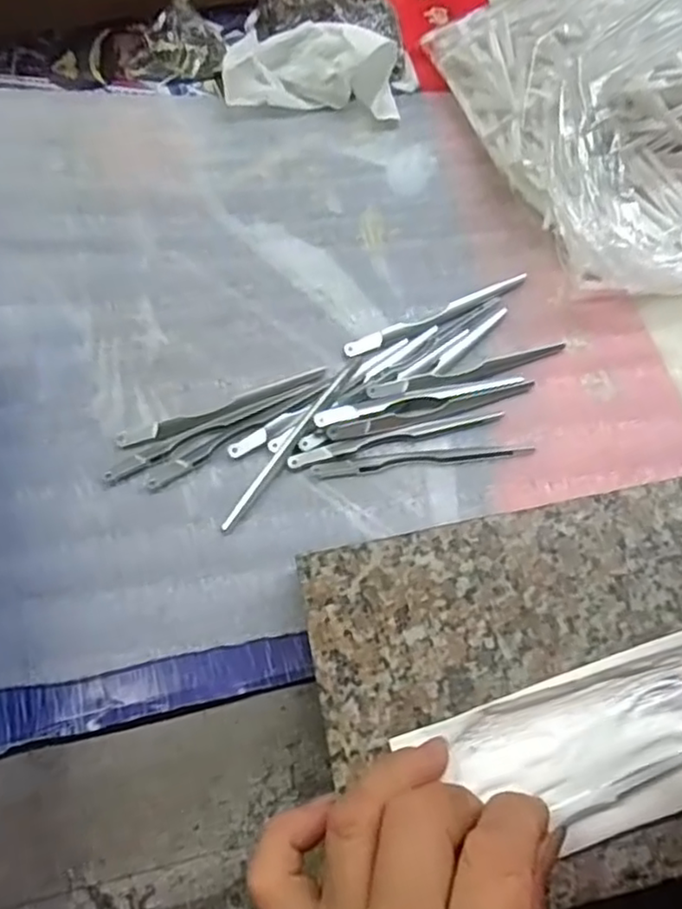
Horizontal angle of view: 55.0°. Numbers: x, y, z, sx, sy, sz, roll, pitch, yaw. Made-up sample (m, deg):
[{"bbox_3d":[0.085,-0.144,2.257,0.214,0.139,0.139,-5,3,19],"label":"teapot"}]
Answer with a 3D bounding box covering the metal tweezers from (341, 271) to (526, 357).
[{"bbox_3d":[0.050,-0.071,0.332,0.102,0.004,0.010,-24,71,-10],"label":"metal tweezers"}]

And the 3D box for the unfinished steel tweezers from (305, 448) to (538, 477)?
[{"bbox_3d":[0.038,0.002,0.302,0.101,0.005,0.007,-5,69,-3],"label":"unfinished steel tweezers"}]

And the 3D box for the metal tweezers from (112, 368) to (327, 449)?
[{"bbox_3d":[-0.055,-0.023,0.313,0.103,0.004,0.010,-21,70,-9],"label":"metal tweezers"}]

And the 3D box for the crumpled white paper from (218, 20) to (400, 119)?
[{"bbox_3d":[-0.017,-0.217,0.369,0.098,0.040,0.046,-3,69,-2],"label":"crumpled white paper"}]

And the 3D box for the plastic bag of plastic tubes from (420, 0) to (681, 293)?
[{"bbox_3d":[0.146,-0.182,0.334,0.132,0.077,0.211,-24,71,-10],"label":"plastic bag of plastic tubes"}]

